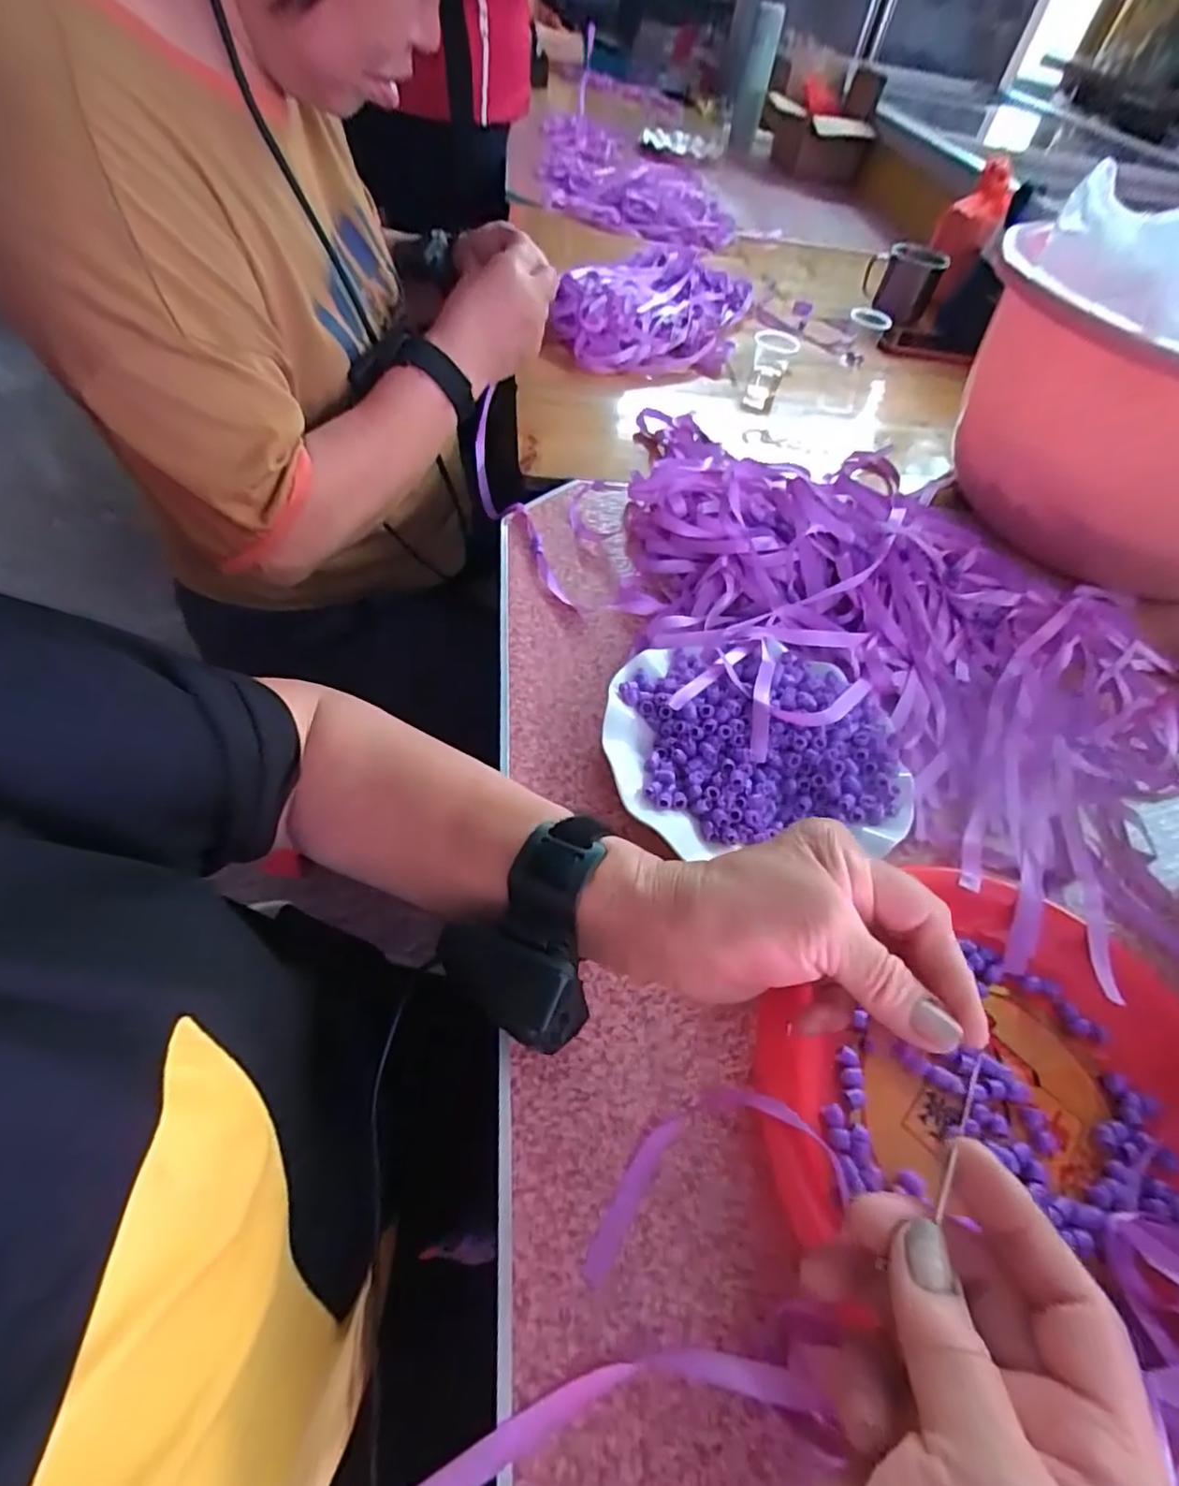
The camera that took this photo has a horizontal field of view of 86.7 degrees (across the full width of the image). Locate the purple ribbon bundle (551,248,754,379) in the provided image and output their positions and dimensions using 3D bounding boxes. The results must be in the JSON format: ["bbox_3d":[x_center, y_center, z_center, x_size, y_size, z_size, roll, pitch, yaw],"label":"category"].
[{"bbox_3d":[0.090,-0.558,0.789,0.209,0.042,0.345,19,53,6],"label":"purple ribbon bundle"}]

